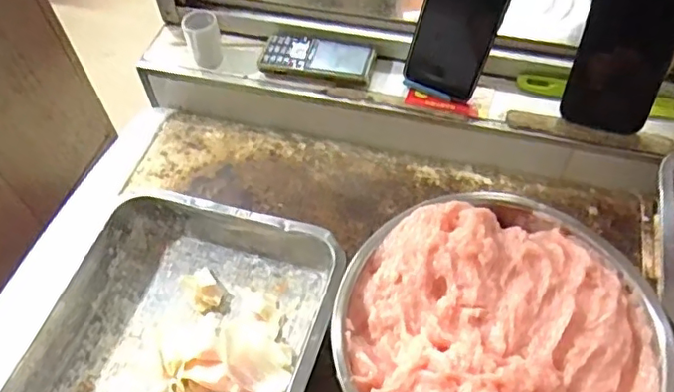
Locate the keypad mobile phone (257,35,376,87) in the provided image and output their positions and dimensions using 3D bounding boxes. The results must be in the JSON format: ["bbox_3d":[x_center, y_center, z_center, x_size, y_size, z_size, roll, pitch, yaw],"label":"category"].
[{"bbox_3d":[-0.022,-0.157,0.671,0.127,0.016,0.055,9,55,10],"label":"keypad mobile phone"}]

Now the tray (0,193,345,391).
[{"bbox_3d":[-0.139,0.143,0.494,0.233,0.050,0.306,12,56,14],"label":"tray"}]

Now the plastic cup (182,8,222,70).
[{"bbox_3d":[-0.153,-0.182,0.679,0.036,0.059,0.038,-2,54,2],"label":"plastic cup"}]

